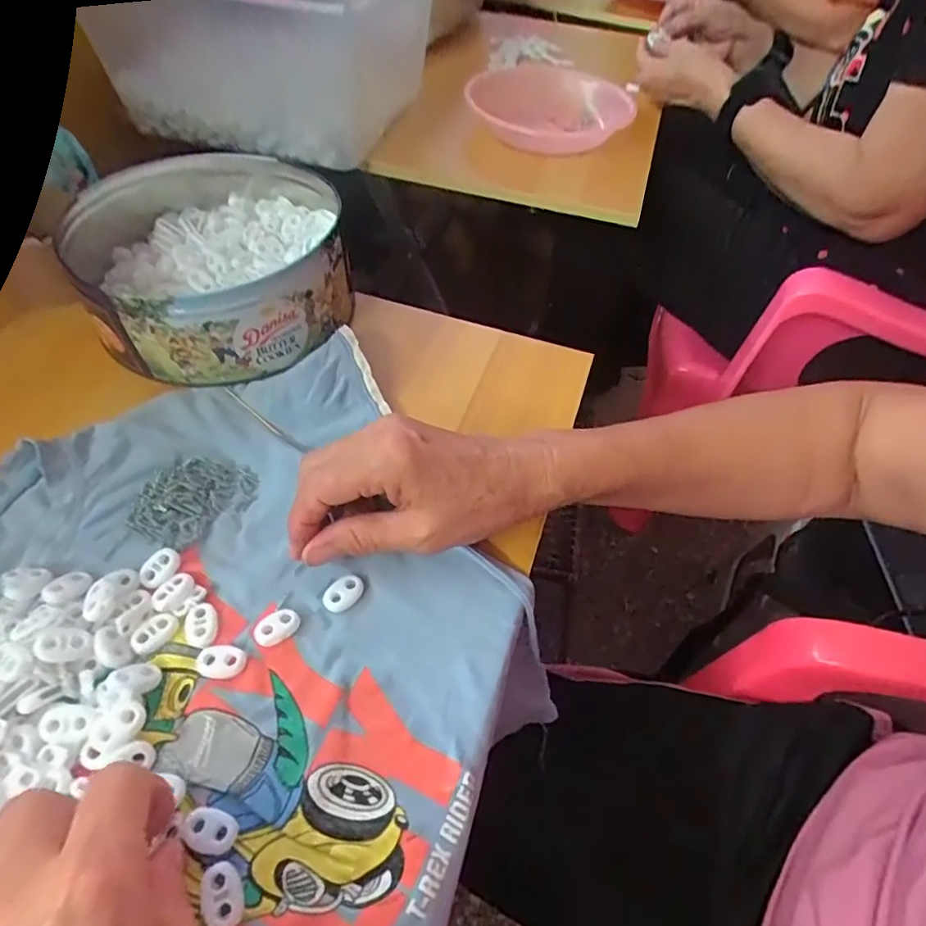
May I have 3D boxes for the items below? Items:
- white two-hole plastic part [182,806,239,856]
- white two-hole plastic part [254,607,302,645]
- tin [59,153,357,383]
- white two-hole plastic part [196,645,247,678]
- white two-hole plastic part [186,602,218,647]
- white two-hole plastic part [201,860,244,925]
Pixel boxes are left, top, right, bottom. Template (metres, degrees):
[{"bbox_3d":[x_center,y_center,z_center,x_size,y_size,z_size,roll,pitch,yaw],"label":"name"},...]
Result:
[{"bbox_3d":[-0.105,0.152,0.240,0.022,0.004,0.015,18,52,9],"label":"white two-hole plastic part"},{"bbox_3d":[-0.095,0.083,0.295,0.017,0.007,0.023,39,58,24],"label":"white two-hole plastic part"},{"bbox_3d":[-0.187,-0.162,0.444,0.170,0.068,0.221,-16,54,-17],"label":"tin"},{"bbox_3d":[-0.118,0.097,0.283,0.023,0.004,0.015,4,51,-2],"label":"white two-hole plastic part"},{"bbox_3d":[-0.132,0.081,0.293,0.014,0.005,0.022,-9,52,-12],"label":"white two-hole plastic part"},{"bbox_3d":[-0.094,0.169,0.226,0.014,0.004,0.022,-15,54,-16],"label":"white two-hole plastic part"}]

